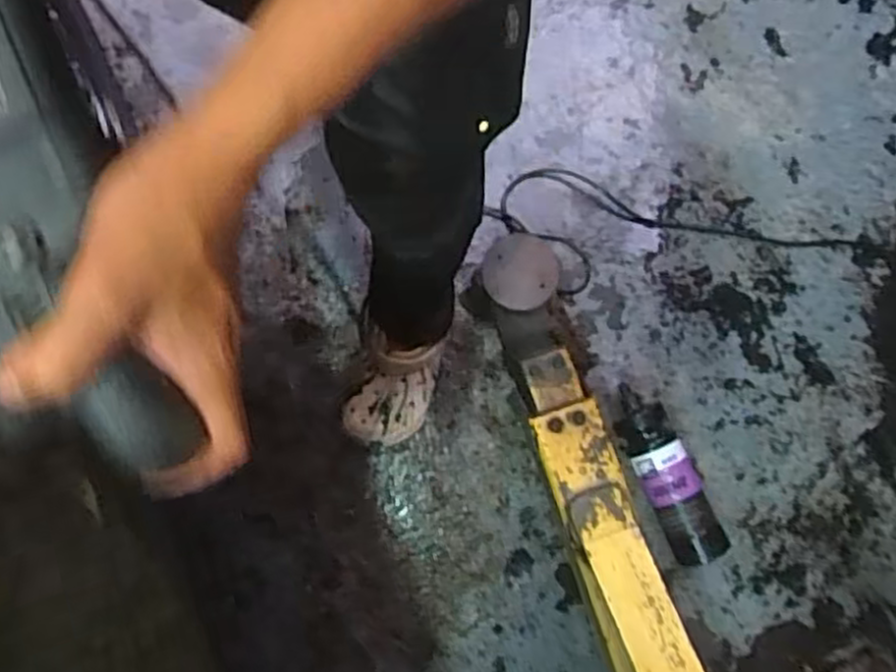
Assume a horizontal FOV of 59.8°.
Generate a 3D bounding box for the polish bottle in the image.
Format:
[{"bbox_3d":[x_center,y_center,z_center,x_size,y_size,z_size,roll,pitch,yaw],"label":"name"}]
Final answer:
[{"bbox_3d":[0.324,0.204,1.162,0.084,0.076,0.277,-20,84,-7],"label":"polish bottle"}]

